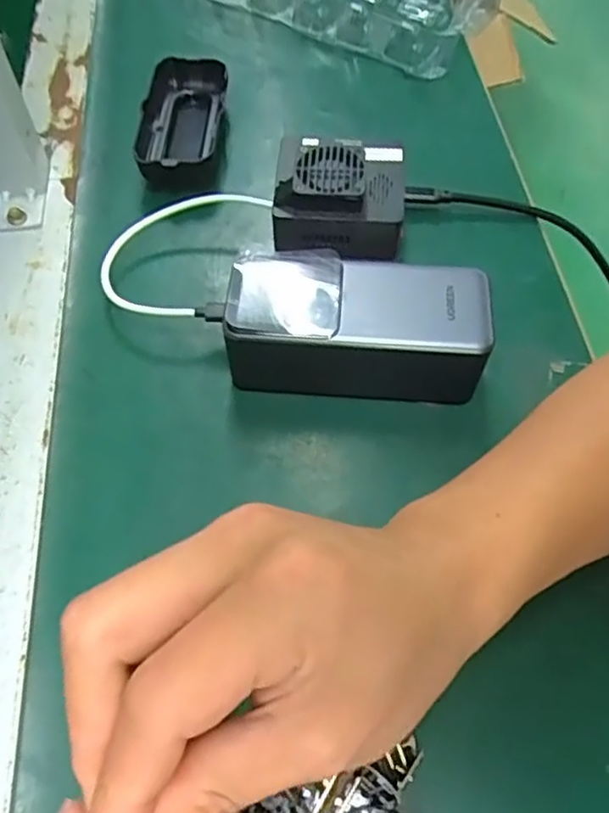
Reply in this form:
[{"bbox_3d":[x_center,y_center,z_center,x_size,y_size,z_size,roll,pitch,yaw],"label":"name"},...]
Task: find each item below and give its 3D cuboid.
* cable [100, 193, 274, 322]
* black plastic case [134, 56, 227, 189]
[{"bbox_3d":[-0.073,-0.087,0.372,0.085,0.027,0.092,14,62,8],"label":"cable"},{"bbox_3d":[-0.083,-0.192,0.435,0.051,0.026,0.109,4,61,2],"label":"black plastic case"}]

